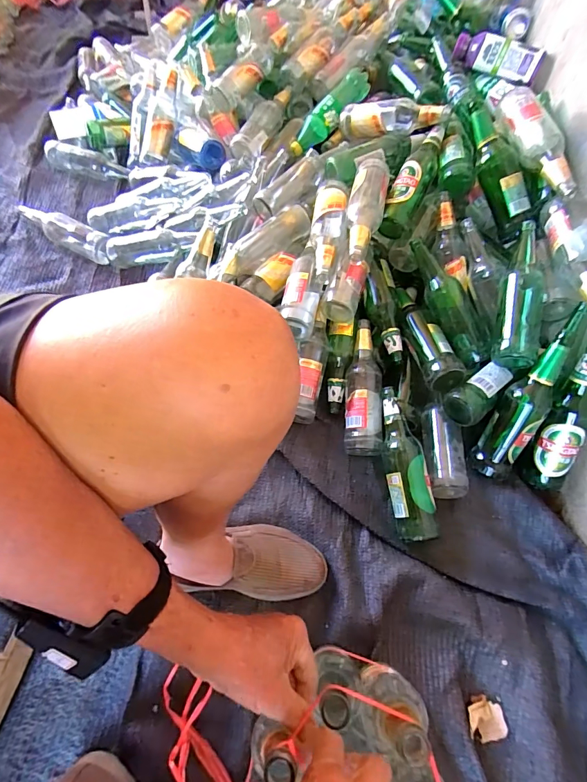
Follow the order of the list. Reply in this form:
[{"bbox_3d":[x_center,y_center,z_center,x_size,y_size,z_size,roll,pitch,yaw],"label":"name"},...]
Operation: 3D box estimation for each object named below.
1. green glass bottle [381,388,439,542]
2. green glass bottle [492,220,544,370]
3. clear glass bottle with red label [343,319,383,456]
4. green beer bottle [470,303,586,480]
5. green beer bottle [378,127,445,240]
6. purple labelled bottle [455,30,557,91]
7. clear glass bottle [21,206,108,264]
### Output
[{"bbox_3d":[0.194,0.129,0.691,0.076,0.076,0.254,-3,61,-5],"label":"green glass bottle"},{"bbox_3d":[0.401,-0.166,0.695,0.080,0.074,0.260,14,75,5],"label":"green glass bottle"},{"bbox_3d":[0.135,-0.003,0.757,0.069,0.089,0.252,6,61,0],"label":"clear glass bottle with red label"},{"bbox_3d":[0.405,0.003,0.664,0.071,0.078,0.320,28,102,12],"label":"green beer bottle"},{"bbox_3d":[0.244,-0.424,0.795,0.061,0.070,0.224,26,82,11],"label":"green beer bottle"},{"bbox_3d":[0.458,-0.725,0.859,0.215,0.068,0.065,23,62,9],"label":"purple labelled bottle"},{"bbox_3d":[-0.550,-0.383,0.943,0.273,0.057,0.057,28,63,12],"label":"clear glass bottle"}]

